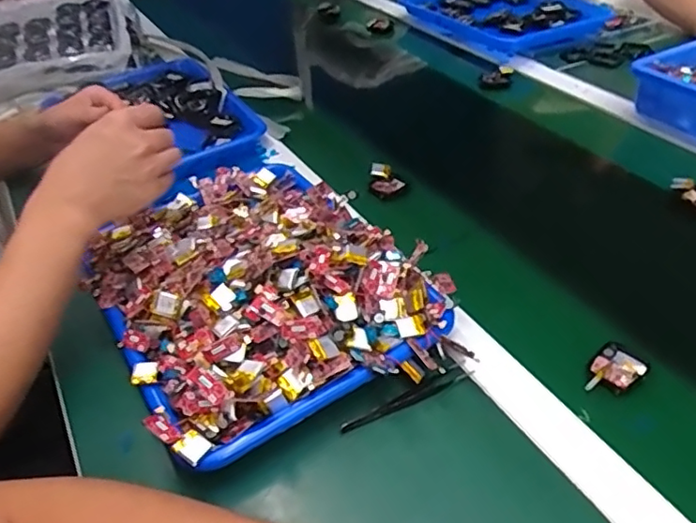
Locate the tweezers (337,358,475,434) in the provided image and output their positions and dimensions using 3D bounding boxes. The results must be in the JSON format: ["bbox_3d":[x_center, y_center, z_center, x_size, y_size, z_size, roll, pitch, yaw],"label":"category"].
[{"bbox_3d":[0.049,0.109,0.479,0.116,0.009,0.016,-24,43,-19],"label":"tweezers"}]

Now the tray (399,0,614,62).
[{"bbox_3d":[0.280,-0.459,1.101,0.248,0.038,0.361,-22,42,-17],"label":"tray"}]

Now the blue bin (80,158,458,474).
[{"bbox_3d":[-0.096,0.003,0.548,0.260,0.056,0.335,-29,44,-24],"label":"blue bin"}]

